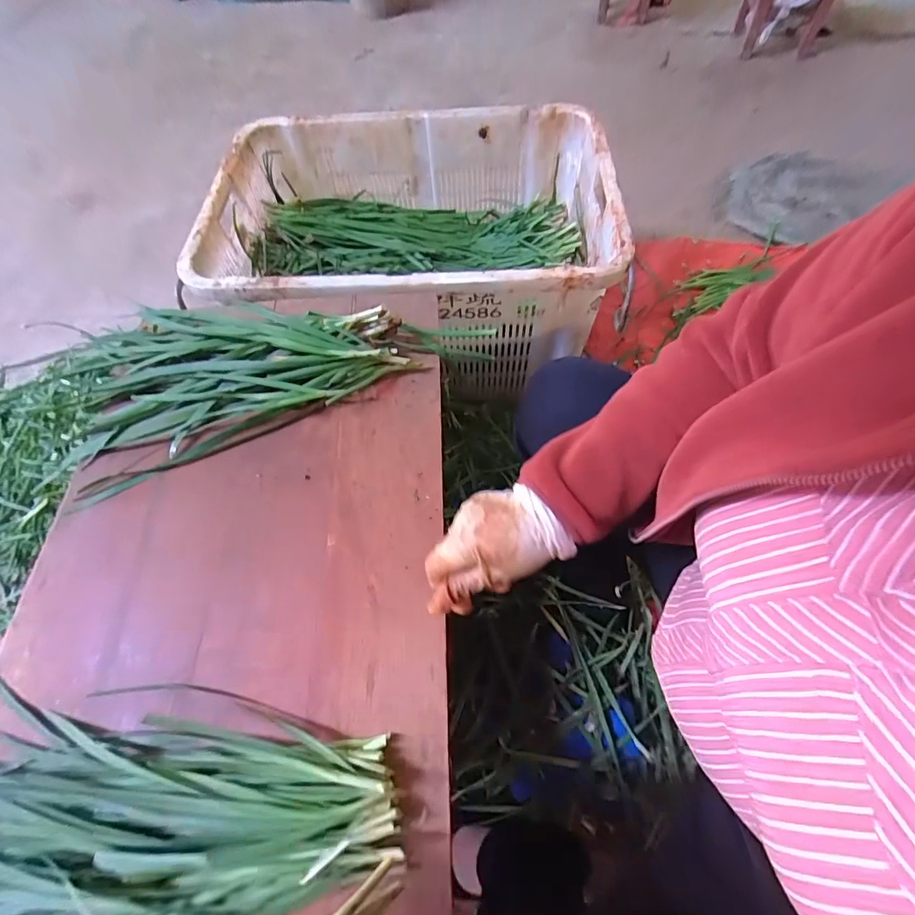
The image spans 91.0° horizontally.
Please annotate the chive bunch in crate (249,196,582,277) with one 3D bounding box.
[{"bbox_3d":[-0.078,-0.450,0.888,0.604,0.104,0.270,-6,61,0],"label":"chive bunch in crate"}]

